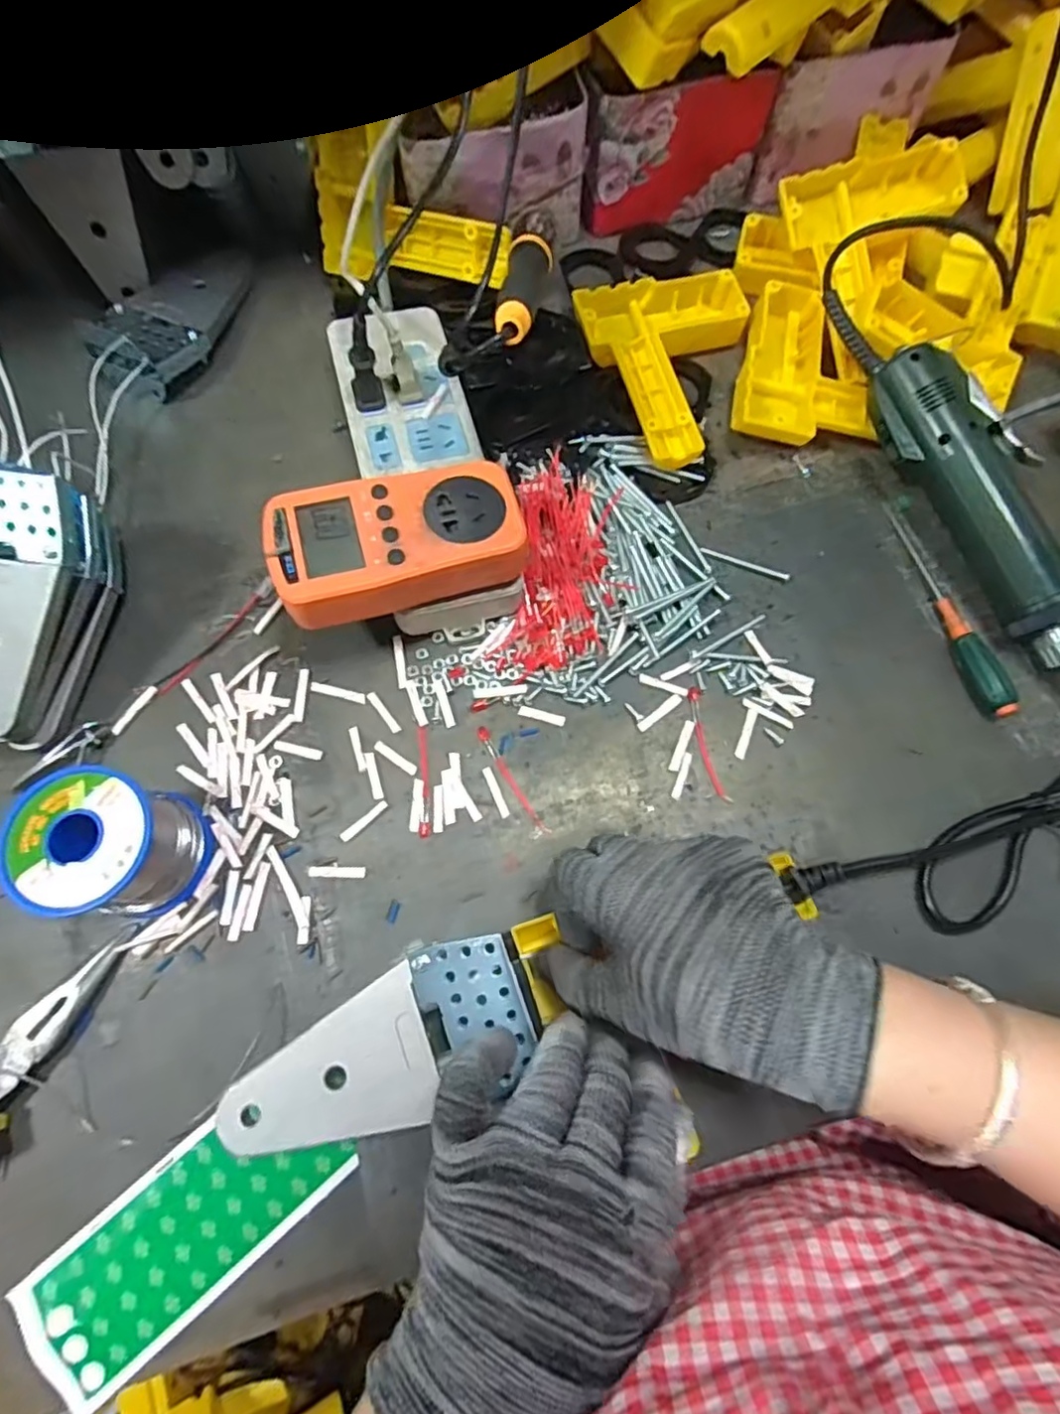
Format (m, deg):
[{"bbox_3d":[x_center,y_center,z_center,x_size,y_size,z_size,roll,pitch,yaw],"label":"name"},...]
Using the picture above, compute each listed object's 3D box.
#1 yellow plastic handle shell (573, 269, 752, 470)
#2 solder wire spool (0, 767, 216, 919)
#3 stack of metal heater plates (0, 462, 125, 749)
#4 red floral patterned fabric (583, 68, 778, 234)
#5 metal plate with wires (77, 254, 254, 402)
[{"bbox_3d":[0.107,-0.231,0.431,0.114,0.028,0.144,-19,73,-6],"label":"yellow plastic handle shell"},{"bbox_3d":[-0.204,0.068,0.310,0.066,0.063,0.065,0,71,0],"label":"solder wire spool"},{"bbox_3d":[-0.270,-0.051,0.335,0.064,0.090,0.128,4,72,1],"label":"stack of metal heater plates"},{"bbox_3d":[0.108,-0.398,0.458,0.128,0.084,0.013,-15,72,-5],"label":"red floral patterned fabric"},{"bbox_3d":[-0.248,-0.278,0.446,0.069,0.033,0.135,19,72,6],"label":"metal plate with wires"}]

